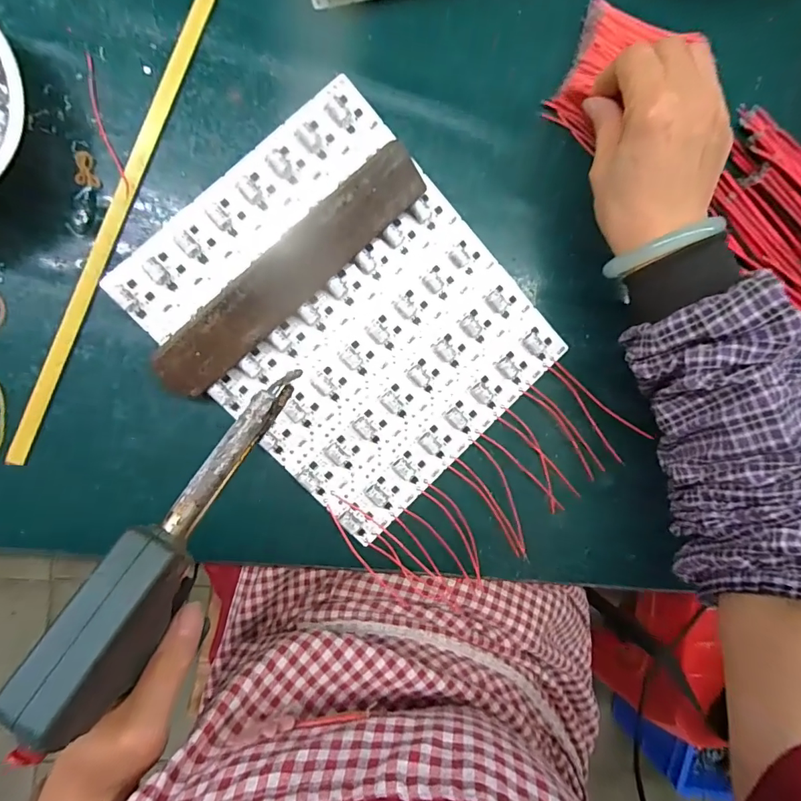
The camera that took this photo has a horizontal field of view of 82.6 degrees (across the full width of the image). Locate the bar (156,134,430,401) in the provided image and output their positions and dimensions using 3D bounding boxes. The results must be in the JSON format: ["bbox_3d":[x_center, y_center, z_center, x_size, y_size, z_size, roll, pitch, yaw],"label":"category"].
[{"bbox_3d":[-0.065,-0.079,0.279,0.197,0.004,0.039,-43,128,-5],"label":"bar"}]

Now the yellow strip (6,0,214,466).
[{"bbox_3d":[-0.176,-0.108,0.278,0.012,0.006,0.310,22,91,-9],"label":"yellow strip"}]

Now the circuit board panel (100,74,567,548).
[{"bbox_3d":[-0.030,-0.053,0.301,0.197,0.012,0.235,-44,99,-3],"label":"circuit board panel"}]

